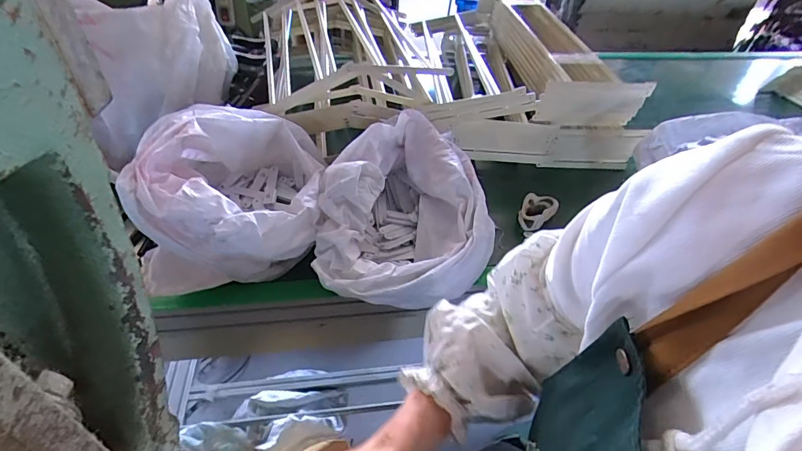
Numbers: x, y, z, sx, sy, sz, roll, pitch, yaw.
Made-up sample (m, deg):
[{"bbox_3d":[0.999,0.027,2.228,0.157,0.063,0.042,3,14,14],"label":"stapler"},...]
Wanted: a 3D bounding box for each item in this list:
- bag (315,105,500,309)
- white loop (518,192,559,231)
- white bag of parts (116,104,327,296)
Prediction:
[{"bbox_3d":[-0.001,-0.040,0.762,0.292,0.180,0.362,-4,44,-9],"label":"bag"},{"bbox_3d":[0.289,-0.032,0.885,0.063,0.048,0.090,34,50,28],"label":"white loop"},{"bbox_3d":[-0.284,-0.063,0.722,0.298,0.192,0.298,-7,44,-12],"label":"white bag of parts"}]

